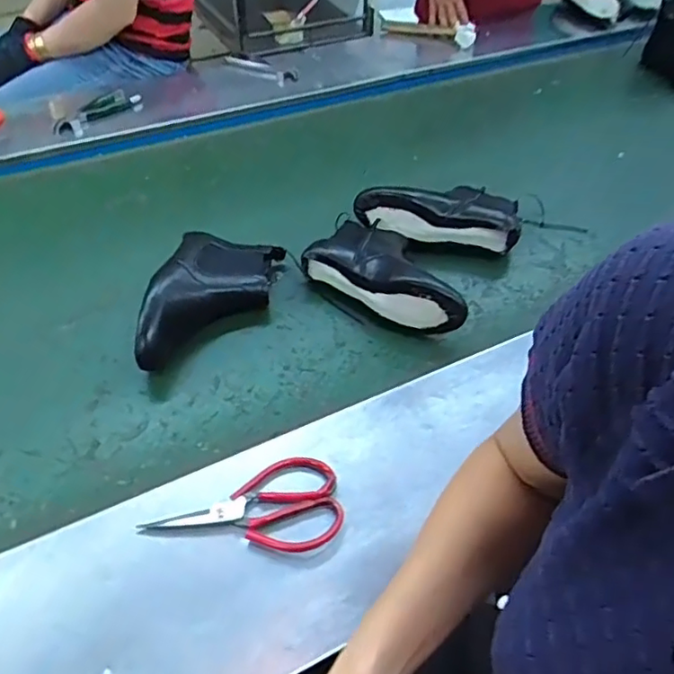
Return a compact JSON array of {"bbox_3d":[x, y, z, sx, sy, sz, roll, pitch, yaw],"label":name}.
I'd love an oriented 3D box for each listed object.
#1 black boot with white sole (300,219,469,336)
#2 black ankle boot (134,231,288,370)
[{"bbox_3d":[0.085,-0.096,0.857,0.249,0.091,0.133,31,54,23],"label":"black boot with white sole"},{"bbox_3d":[-0.173,-0.058,0.820,0.134,0.079,0.258,10,48,7],"label":"black ankle boot"}]

